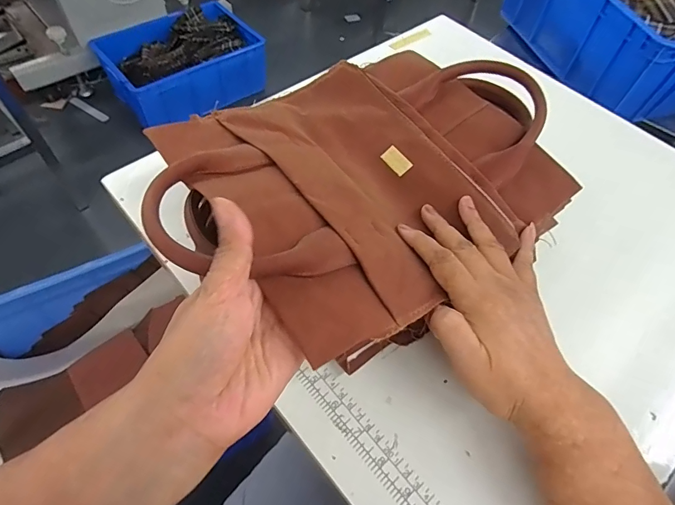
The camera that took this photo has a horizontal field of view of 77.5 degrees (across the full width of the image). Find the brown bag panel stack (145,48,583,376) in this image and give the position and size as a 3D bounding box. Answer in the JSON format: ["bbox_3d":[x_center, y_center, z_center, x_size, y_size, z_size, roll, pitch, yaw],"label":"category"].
[{"bbox_3d":[0.027,-0.069,0.354,0.335,0.081,0.240,-34,65,-23],"label":"brown bag panel stack"}]

